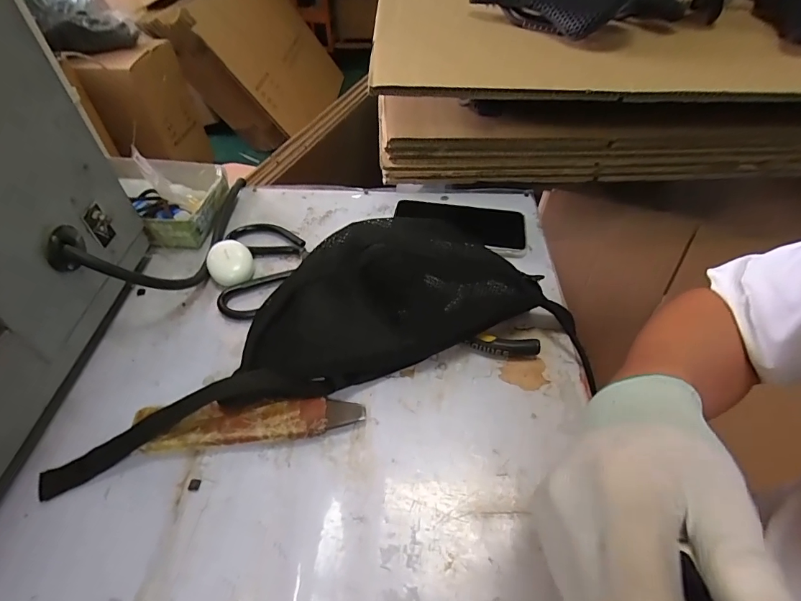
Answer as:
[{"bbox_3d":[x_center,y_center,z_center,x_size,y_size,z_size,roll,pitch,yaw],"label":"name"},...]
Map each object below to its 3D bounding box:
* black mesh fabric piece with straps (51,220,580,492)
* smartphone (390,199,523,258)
[{"bbox_3d":[-0.055,0.014,0.379,0.438,0.090,0.169,-7,48,-6],"label":"black mesh fabric piece with straps"},{"bbox_3d":[0.071,-0.096,0.516,0.159,0.012,0.075,9,48,8],"label":"smartphone"}]

